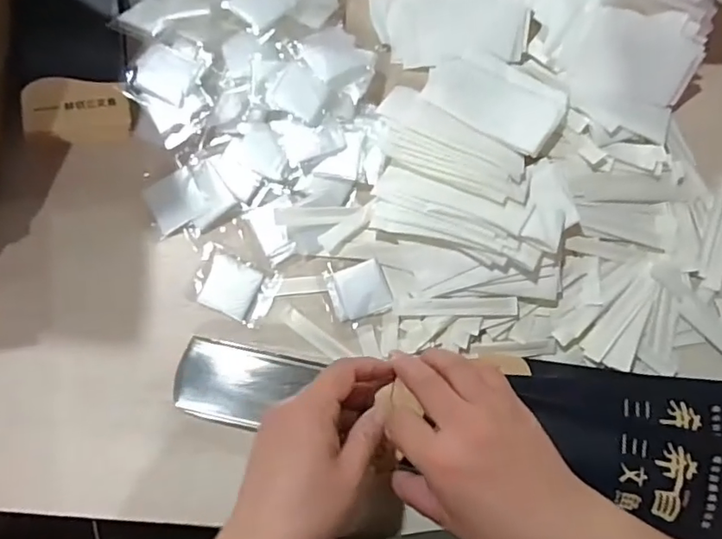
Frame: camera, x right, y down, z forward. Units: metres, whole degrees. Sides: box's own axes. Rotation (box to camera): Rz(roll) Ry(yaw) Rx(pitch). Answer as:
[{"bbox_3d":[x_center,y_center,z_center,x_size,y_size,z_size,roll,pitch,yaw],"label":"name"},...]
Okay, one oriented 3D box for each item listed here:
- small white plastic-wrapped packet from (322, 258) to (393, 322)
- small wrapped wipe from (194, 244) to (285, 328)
[{"bbox_3d":[-0.002,0.015,0.422,0.044,0.008,0.042,-14,79,-5],"label":"small white plastic-wrapped packet"},{"bbox_3d":[-0.097,0.012,0.421,0.062,0.004,0.046,25,79,3],"label":"small wrapped wipe"}]

